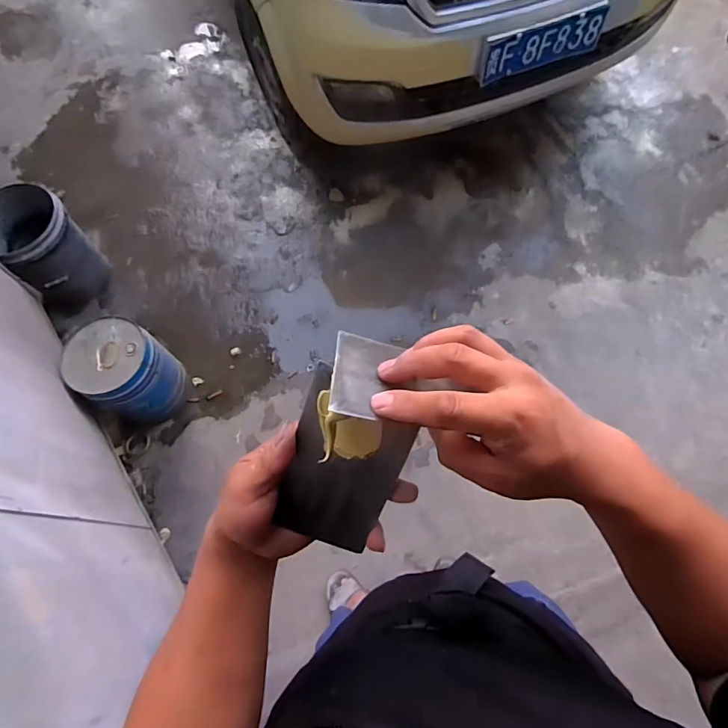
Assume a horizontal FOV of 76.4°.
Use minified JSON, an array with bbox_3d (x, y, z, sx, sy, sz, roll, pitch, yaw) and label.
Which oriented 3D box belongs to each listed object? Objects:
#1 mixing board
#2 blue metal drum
[{"bbox_3d":[-0.015,0.072,0.311,0.071,0.134,0.008,21,27,5],"label":"mixing board"},{"bbox_3d":[-0.770,0.025,1.534,0.243,0.342,0.262,-1,69,1],"label":"blue metal drum"}]

